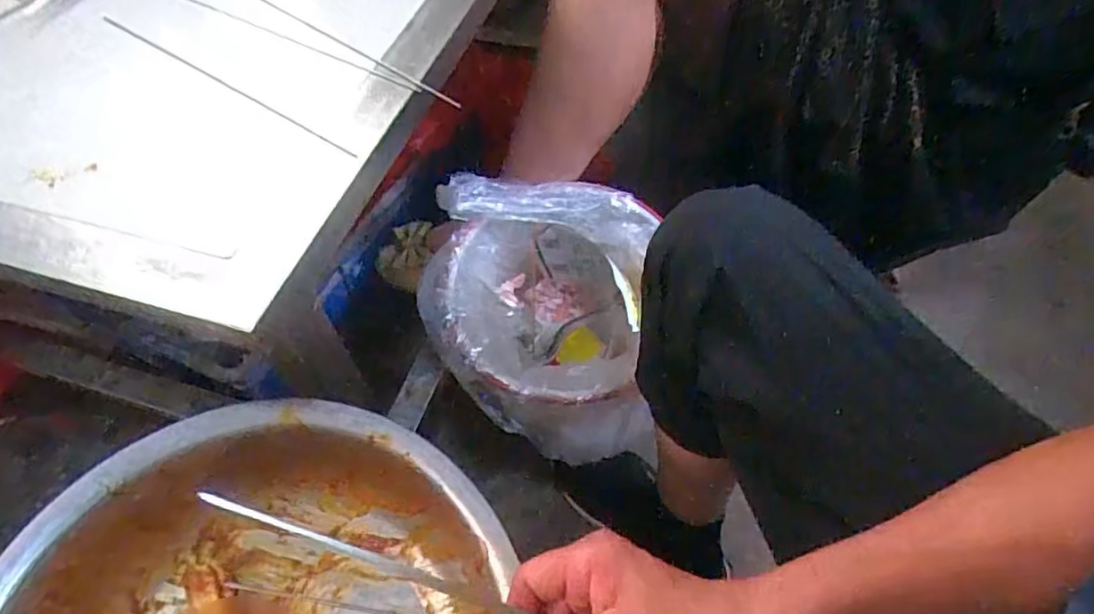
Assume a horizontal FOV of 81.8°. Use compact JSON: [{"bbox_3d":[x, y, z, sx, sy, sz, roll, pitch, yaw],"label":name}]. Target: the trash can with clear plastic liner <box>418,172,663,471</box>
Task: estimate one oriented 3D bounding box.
[{"bbox_3d":[-0.006,0.010,0.670,0.215,0.215,0.230,-1,55,2],"label":"trash can with clear plastic liner"}]

